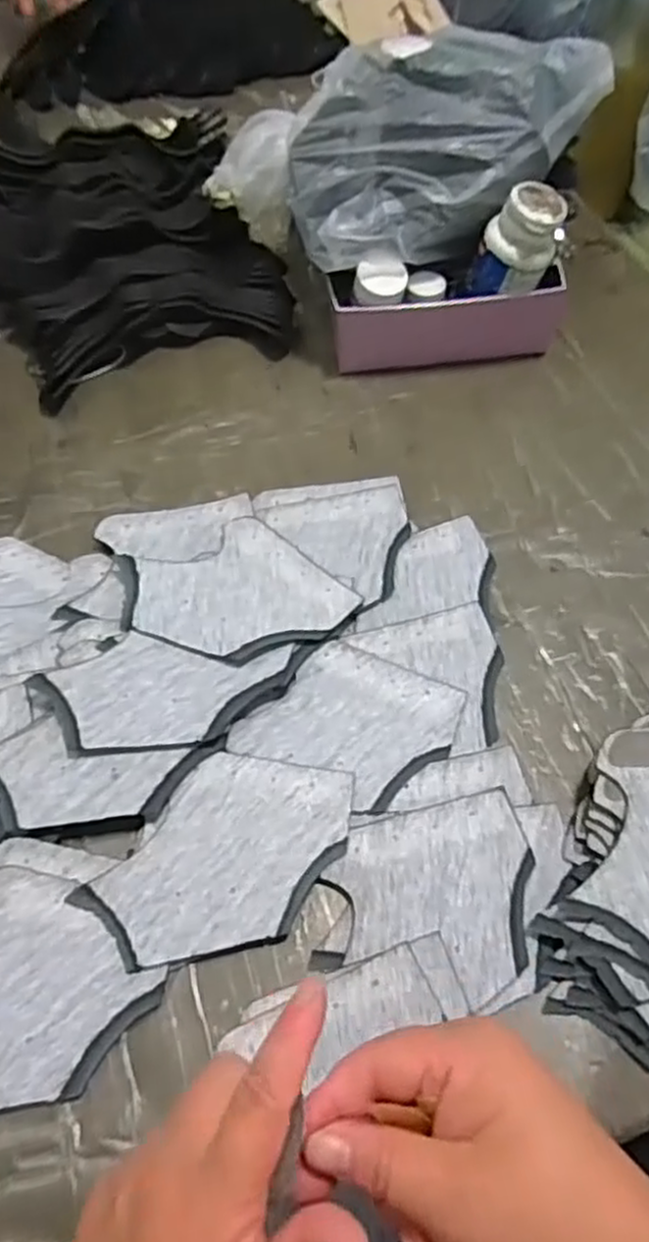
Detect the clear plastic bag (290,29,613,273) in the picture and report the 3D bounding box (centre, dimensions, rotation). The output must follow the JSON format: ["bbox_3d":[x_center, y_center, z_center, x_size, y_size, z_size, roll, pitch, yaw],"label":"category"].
[{"bbox_3d":[0.084,-0.329,0.517,0.218,0.091,0.112,-10,61,-6],"label":"clear plastic bag"}]

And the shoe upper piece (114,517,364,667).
[{"bbox_3d":[-0.057,-0.016,0.467,0.122,0.020,0.103,-28,61,-14],"label":"shoe upper piece"}]

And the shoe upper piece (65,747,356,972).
[{"bbox_3d":[-0.049,0.121,0.391,0.088,0.007,0.132,36,66,21],"label":"shoe upper piece"}]

